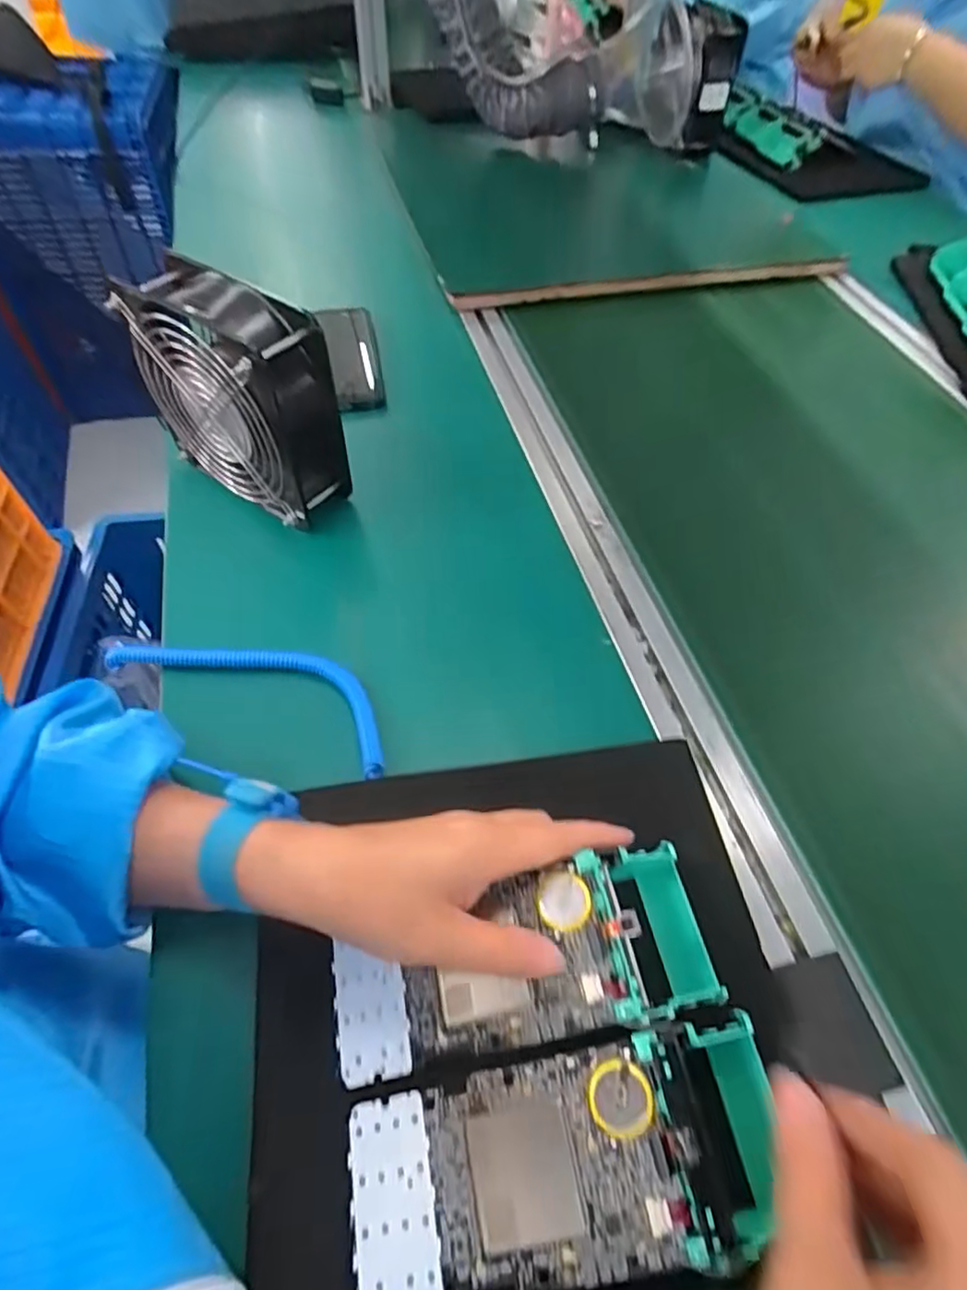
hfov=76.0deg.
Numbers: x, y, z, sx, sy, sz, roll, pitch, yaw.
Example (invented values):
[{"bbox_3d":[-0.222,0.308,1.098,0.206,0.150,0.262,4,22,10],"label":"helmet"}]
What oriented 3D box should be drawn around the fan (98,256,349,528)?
[{"bbox_3d":[-0.176,-0.182,0.449,0.134,0.149,0.067,31,60,18],"label":"fan"}]

